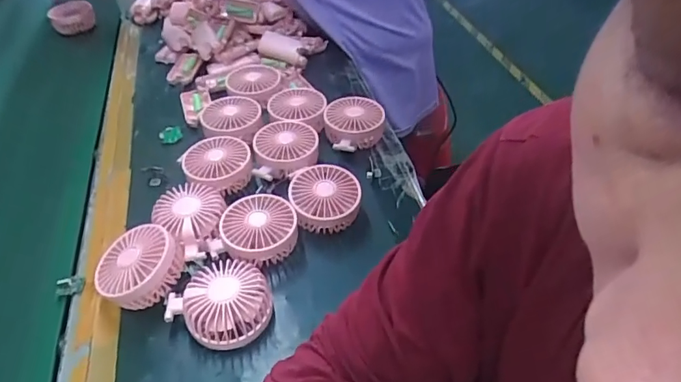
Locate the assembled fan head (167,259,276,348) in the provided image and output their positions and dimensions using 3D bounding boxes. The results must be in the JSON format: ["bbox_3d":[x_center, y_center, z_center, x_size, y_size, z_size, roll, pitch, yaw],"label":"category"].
[{"bbox_3d":[-0.126,0.115,0.495,0.101,0.046,0.091,-17,45,-13],"label":"assembled fan head"}]

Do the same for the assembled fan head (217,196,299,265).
[{"bbox_3d":[-0.094,0.045,0.561,0.085,0.037,0.083,-2,44,2],"label":"assembled fan head"}]

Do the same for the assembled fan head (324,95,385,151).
[{"bbox_3d":[0.021,-0.097,0.703,0.087,0.047,0.106,3,44,7],"label":"assembled fan head"}]

